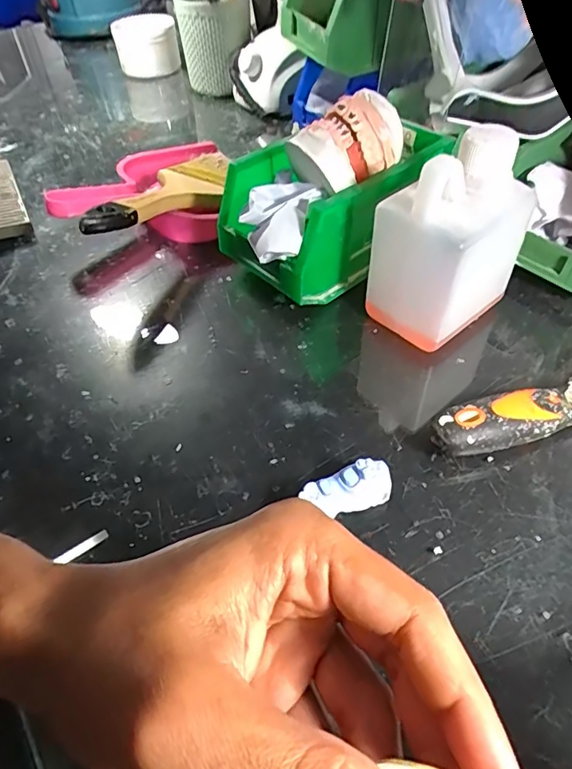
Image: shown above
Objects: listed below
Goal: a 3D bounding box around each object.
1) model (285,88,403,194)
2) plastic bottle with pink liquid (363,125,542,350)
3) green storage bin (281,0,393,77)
[{"bbox_3d":[0.043,-0.173,0.362,0.067,0.054,0.053,-35,56,-24],"label":"model"},{"bbox_3d":[0.111,-0.096,0.345,0.087,0.125,0.065,-33,55,-23],"label":"plastic bottle with pink liquid"},{"bbox_3d":[0.045,-0.351,0.479,0.054,0.083,0.113,-25,52,-17],"label":"green storage bin"}]

